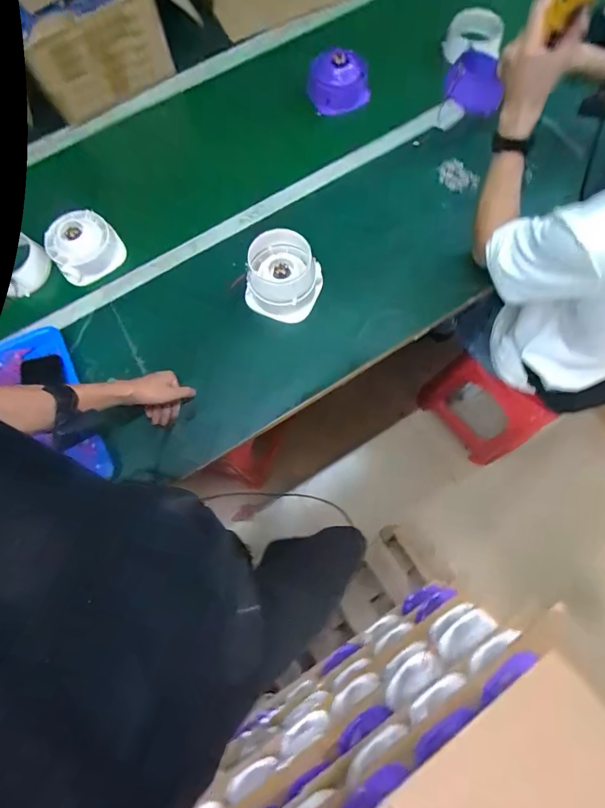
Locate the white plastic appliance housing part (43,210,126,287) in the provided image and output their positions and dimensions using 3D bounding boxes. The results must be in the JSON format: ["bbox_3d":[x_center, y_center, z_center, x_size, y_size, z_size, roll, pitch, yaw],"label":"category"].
[{"bbox_3d":[-0.444,-0.320,0.799,0.132,0.068,0.114,-39,76,-9],"label":"white plastic appliance housing part"}]

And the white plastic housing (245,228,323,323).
[{"bbox_3d":[-0.039,-0.239,0.749,0.137,0.094,0.135,12,74,6],"label":"white plastic housing"}]

